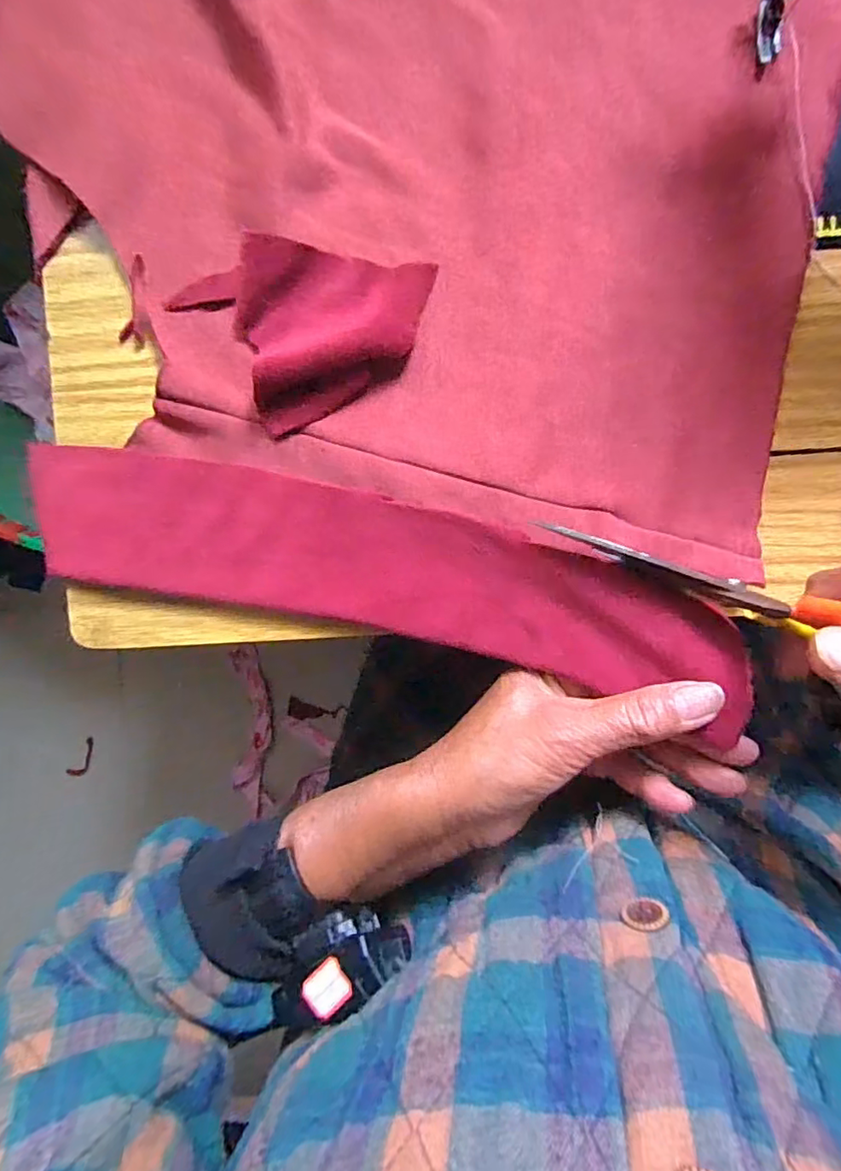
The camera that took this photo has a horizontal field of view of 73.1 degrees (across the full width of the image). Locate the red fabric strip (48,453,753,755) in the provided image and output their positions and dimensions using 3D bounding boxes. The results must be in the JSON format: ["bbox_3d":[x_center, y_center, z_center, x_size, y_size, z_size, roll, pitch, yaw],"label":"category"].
[{"bbox_3d":[-0.017,-0.006,0.255,0.318,0.023,0.064,14,92,2],"label":"red fabric strip"}]

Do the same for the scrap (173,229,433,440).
[{"bbox_3d":[-0.044,-0.123,0.251,0.097,0.017,0.077,-31,92,1],"label":"scrap"}]

